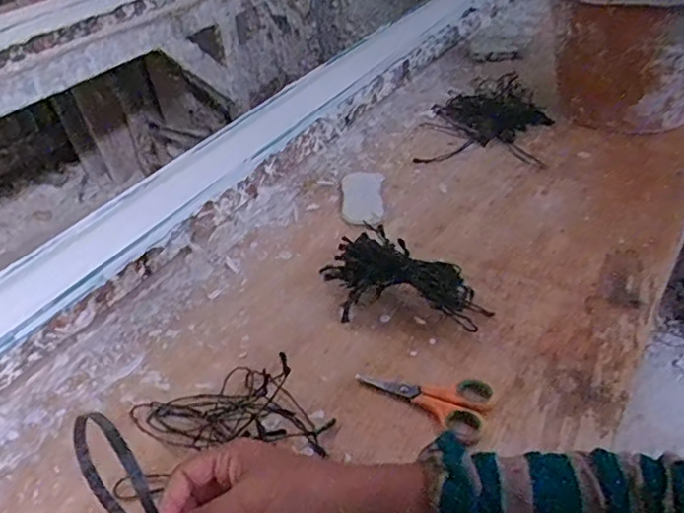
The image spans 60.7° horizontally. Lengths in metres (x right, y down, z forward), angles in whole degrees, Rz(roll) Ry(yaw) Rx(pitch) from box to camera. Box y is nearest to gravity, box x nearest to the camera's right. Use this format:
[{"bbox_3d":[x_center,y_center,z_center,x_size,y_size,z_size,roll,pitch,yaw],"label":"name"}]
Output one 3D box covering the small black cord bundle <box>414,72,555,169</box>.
[{"bbox_3d":[0.225,-0.217,0.905,0.174,0.021,0.269,6,40,13],"label":"small black cord bundle"}]

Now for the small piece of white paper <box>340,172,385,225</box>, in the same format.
[{"bbox_3d":[0.026,-0.076,0.744,0.054,0.020,0.100,-1,39,5],"label":"small piece of white paper"}]

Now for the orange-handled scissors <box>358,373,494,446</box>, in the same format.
[{"bbox_3d":[0.068,0.117,0.504,0.112,0.007,0.058,13,42,21],"label":"orange-handled scissors"}]

